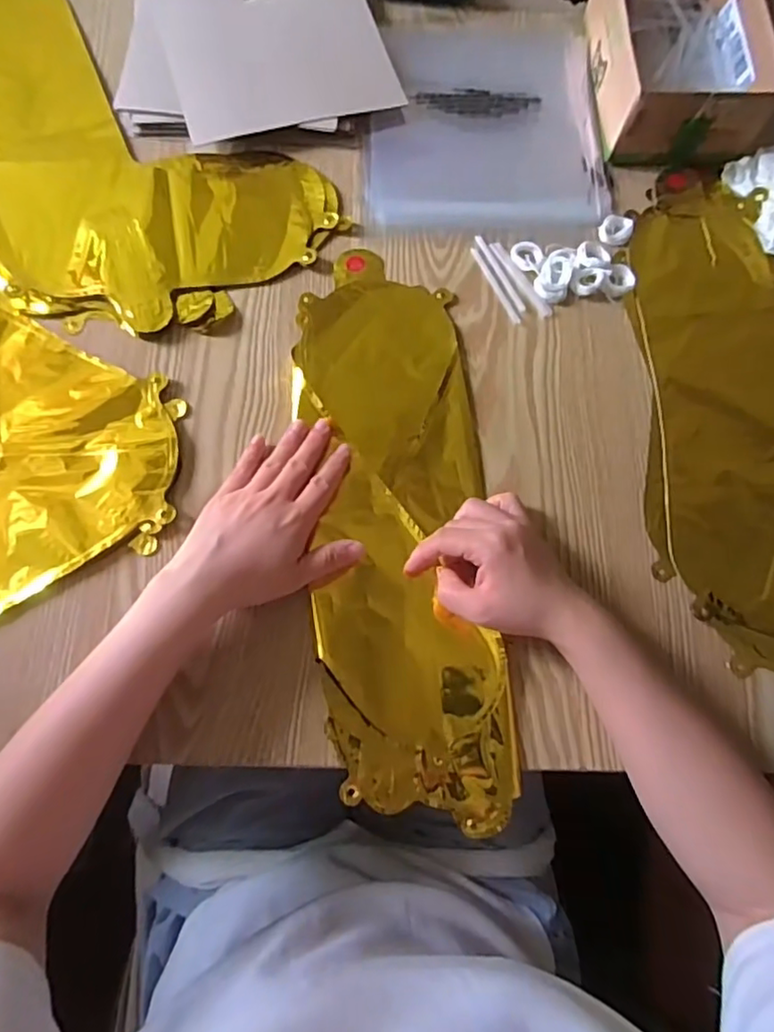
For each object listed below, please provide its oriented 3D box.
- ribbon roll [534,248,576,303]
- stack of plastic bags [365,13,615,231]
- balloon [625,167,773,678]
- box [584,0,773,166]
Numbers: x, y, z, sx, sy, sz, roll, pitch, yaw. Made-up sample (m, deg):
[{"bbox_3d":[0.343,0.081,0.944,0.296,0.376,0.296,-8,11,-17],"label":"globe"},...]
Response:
[{"bbox_3d":[0.138,-0.200,0.502,0.027,0.008,0.050,15,74,2],"label":"ribbon roll"},{"bbox_3d":[0.086,-0.368,0.557,0.210,0.012,0.248,-2,74,-3],"label":"stack of plastic bags"},{"bbox_3d":[0.297,-0.088,0.479,0.190,0.009,0.412,3,73,-2],"label":"balloon"},{"bbox_3d":[0.259,-0.420,0.552,0.132,0.070,0.204,-2,74,-3],"label":"box"}]

